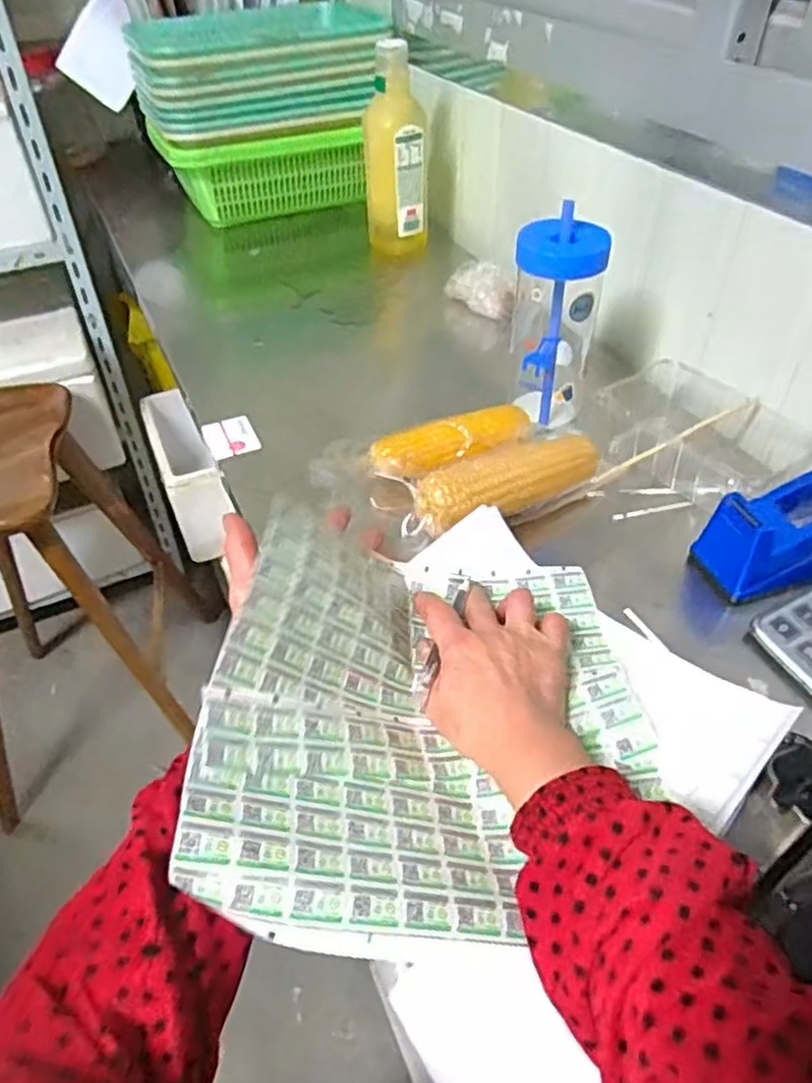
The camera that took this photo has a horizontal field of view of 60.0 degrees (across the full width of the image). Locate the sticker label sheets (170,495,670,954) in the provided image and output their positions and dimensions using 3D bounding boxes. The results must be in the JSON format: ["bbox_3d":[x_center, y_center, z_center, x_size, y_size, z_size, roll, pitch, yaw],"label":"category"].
[{"bbox_3d":[0.018,0.081,0.416,0.255,0.109,0.268,-4,44,-3],"label":"sticker label sheets"}]

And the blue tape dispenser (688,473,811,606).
[{"bbox_3d":[0.306,-0.015,0.531,0.160,0.068,0.063,-22,46,-2],"label":"blue tape dispenser"}]

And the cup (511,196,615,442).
[{"bbox_3d":[0.138,-0.202,0.660,0.077,0.184,0.080,9,45,11],"label":"cup"}]

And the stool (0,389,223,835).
[{"bbox_3d":[-0.677,0.120,1.329,0.340,0.713,0.488,-6,44,-5],"label":"stool"}]

